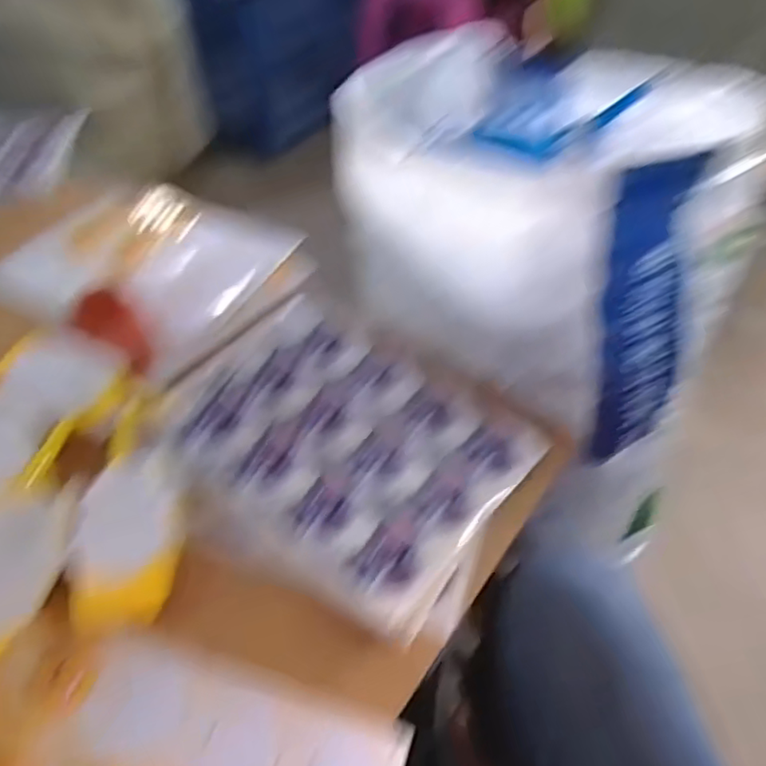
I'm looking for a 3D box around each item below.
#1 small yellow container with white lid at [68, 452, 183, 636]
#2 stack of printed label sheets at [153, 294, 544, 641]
[{"bbox_3d":[-0.172,0.099,0.415,0.064,0.017,0.126,-6,49,-6],"label":"small yellow container with white lid"},{"bbox_3d":[-0.034,0.045,0.476,0.277,0.012,0.210,31,55,23],"label":"stack of printed label sheets"}]

